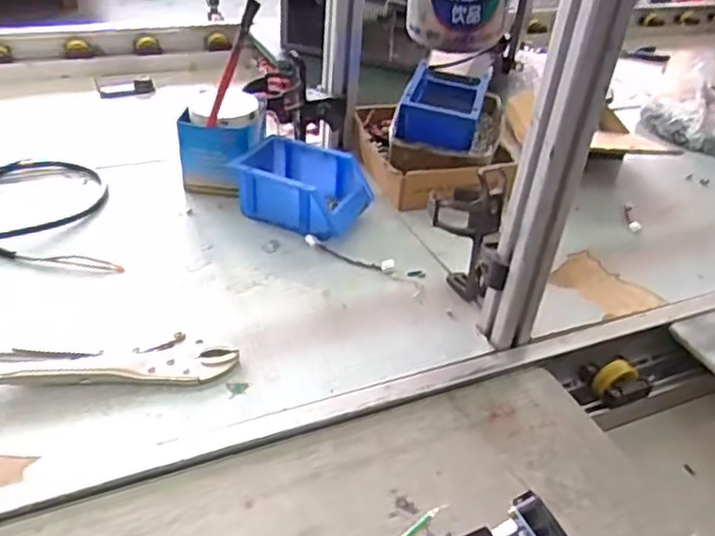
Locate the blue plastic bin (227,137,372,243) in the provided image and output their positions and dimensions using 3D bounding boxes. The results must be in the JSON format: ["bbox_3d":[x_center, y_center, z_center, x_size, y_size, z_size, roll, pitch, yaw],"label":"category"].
[{"bbox_3d":[-0.069,-0.101,0.820,0.162,0.069,0.116,24,39,20],"label":"blue plastic bin"}]

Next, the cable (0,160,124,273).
[{"bbox_3d":[-0.428,-0.074,0.773,0.310,0.019,0.225,1,37,-9],"label":"cable"}]

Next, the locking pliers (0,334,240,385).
[{"bbox_3d":[-0.218,0.085,0.588,0.211,0.013,0.048,1,37,-9],"label":"locking pliers"}]

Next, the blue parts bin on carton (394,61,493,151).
[{"bbox_3d":[0.119,-0.228,0.905,0.105,0.065,0.153,13,37,10],"label":"blue parts bin on carton"}]

